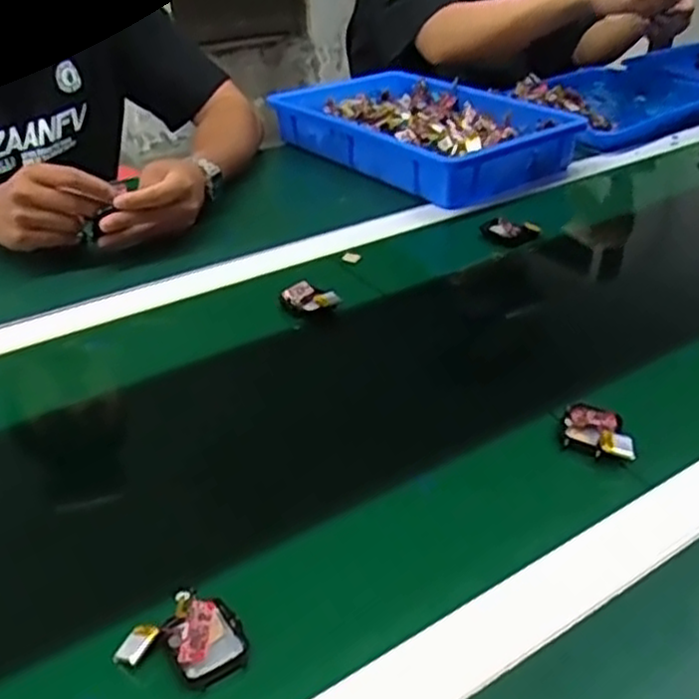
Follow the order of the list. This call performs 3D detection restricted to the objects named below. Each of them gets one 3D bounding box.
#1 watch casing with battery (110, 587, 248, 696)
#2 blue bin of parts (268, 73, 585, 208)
[{"bbox_3d":[-0.084,0.149,0.380,0.058,0.017,0.048,-23,44,-30],"label":"watch casing with battery"},{"bbox_3d":[0.087,-0.290,0.982,0.236,0.065,0.362,-24,39,-32],"label":"blue bin of parts"}]

